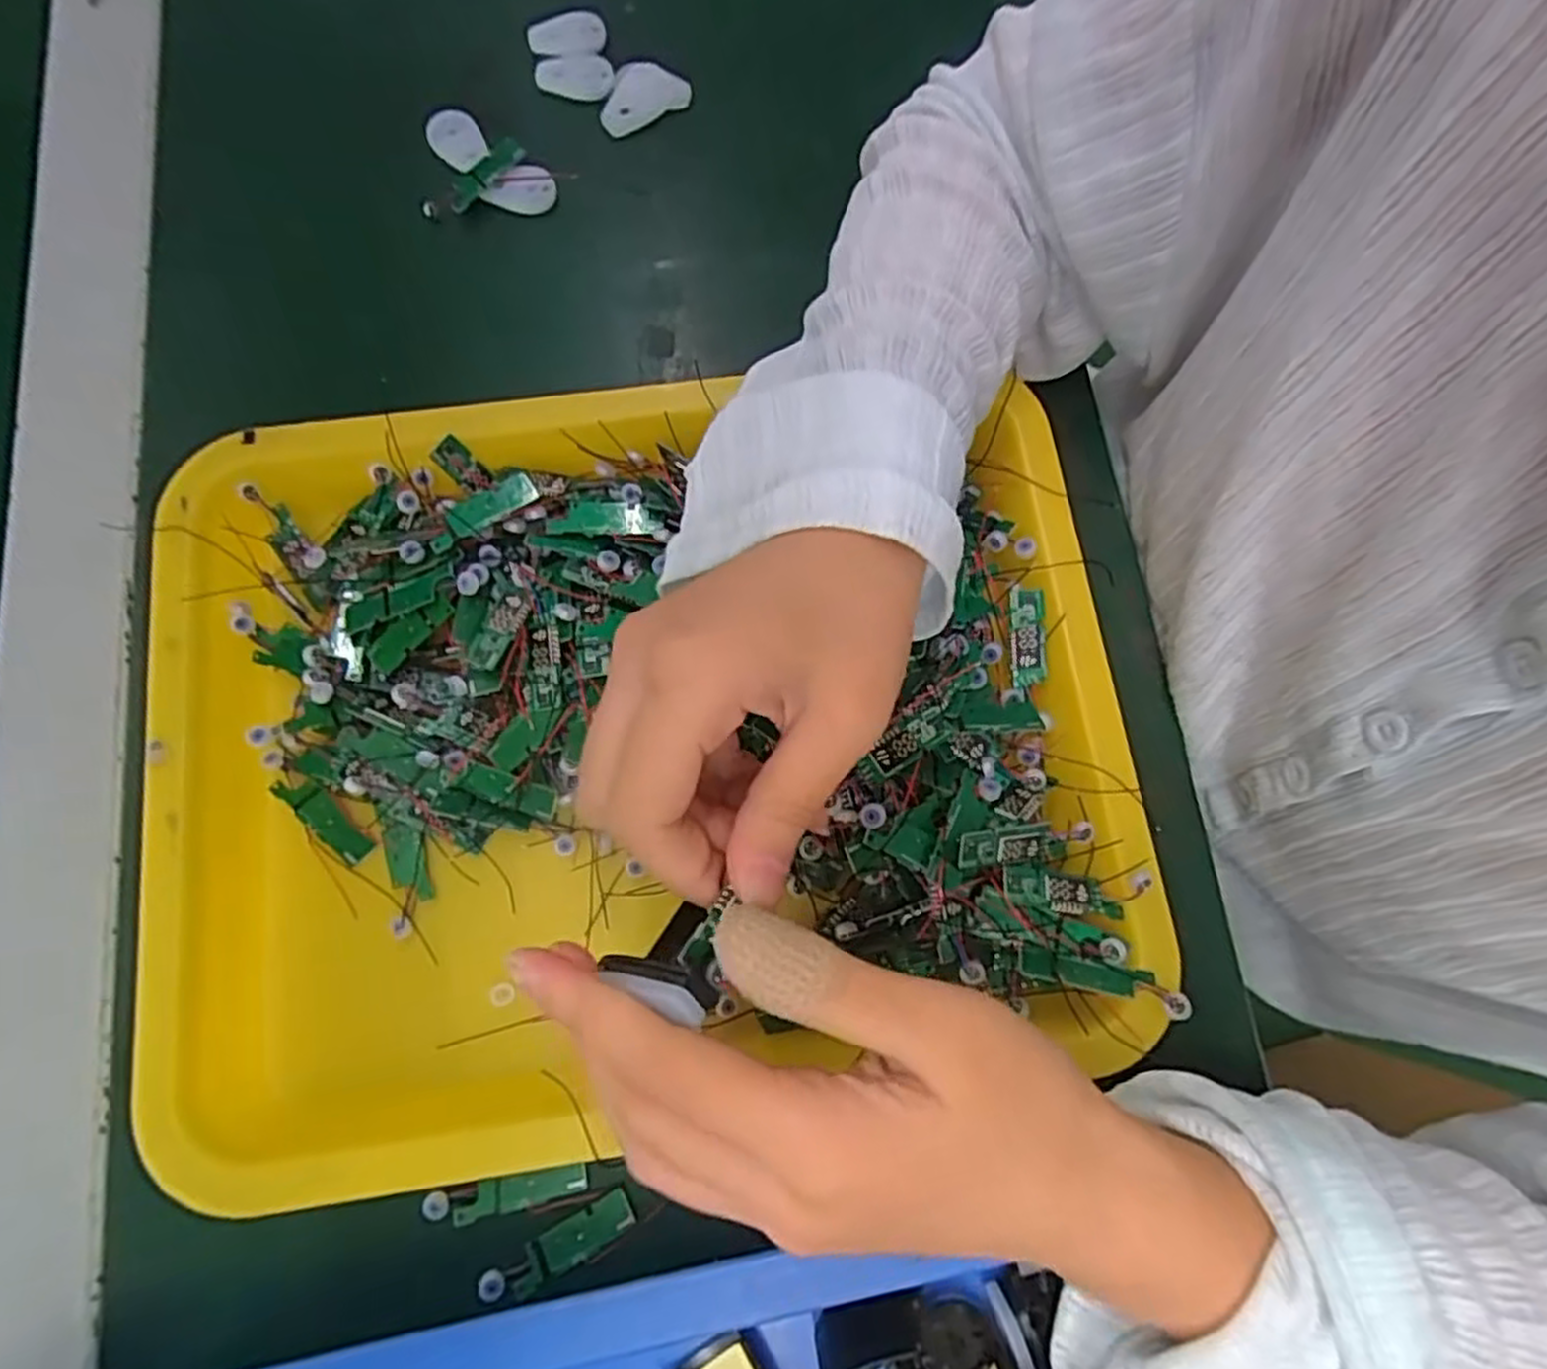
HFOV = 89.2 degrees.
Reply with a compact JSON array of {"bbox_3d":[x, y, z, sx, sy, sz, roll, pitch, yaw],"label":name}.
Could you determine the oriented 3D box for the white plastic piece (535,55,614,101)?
[{"bbox_3d":[-0.092,-0.283,0.364,0.035,0.006,0.020,-2,76,-2],"label":"white plastic piece"}]

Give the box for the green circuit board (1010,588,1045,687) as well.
[{"bbox_3d":[0.093,-0.017,0.288,0.011,0.005,0.035,-1,92,-2],"label":"green circuit board"}]

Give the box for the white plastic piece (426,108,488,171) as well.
[{"bbox_3d":[-0.142,-0.244,0.353,0.022,0.011,0.030,-27,78,-7],"label":"white plastic piece"}]

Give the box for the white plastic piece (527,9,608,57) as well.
[{"bbox_3d":[-0.096,-0.302,0.365,0.035,0.009,0.021,-12,77,-4],"label":"white plastic piece"}]

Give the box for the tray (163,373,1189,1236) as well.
[{"bbox_3d":[-0.046,0.017,0.280,0.334,0.040,0.261,-8,77,-3],"label":"tray"}]

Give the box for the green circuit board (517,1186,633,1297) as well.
[{"bbox_3d":[-0.067,0.184,0.260,0.042,0.005,0.013,-28,79,-8],"label":"green circuit board"}]

